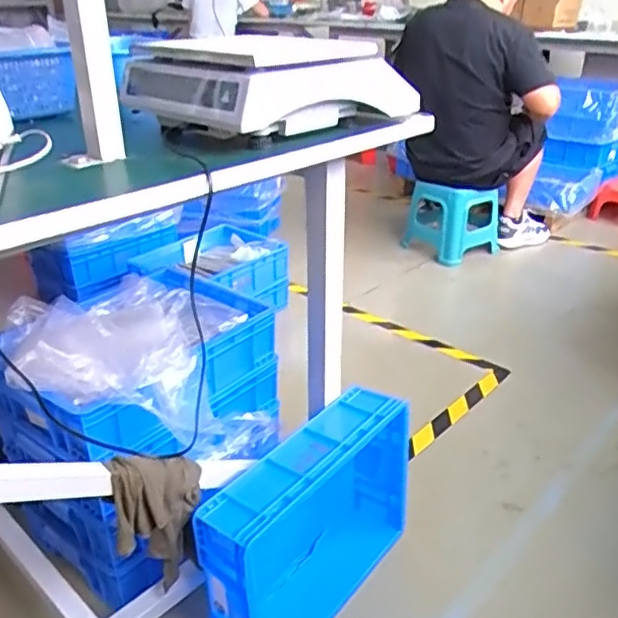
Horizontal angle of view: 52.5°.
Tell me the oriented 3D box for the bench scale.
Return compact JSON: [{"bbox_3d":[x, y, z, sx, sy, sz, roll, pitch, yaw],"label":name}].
[{"bbox_3d":[-0.058,-0.303,0.843,0.307,0.093,0.266,-24,36,-38],"label":"bench scale"}]

